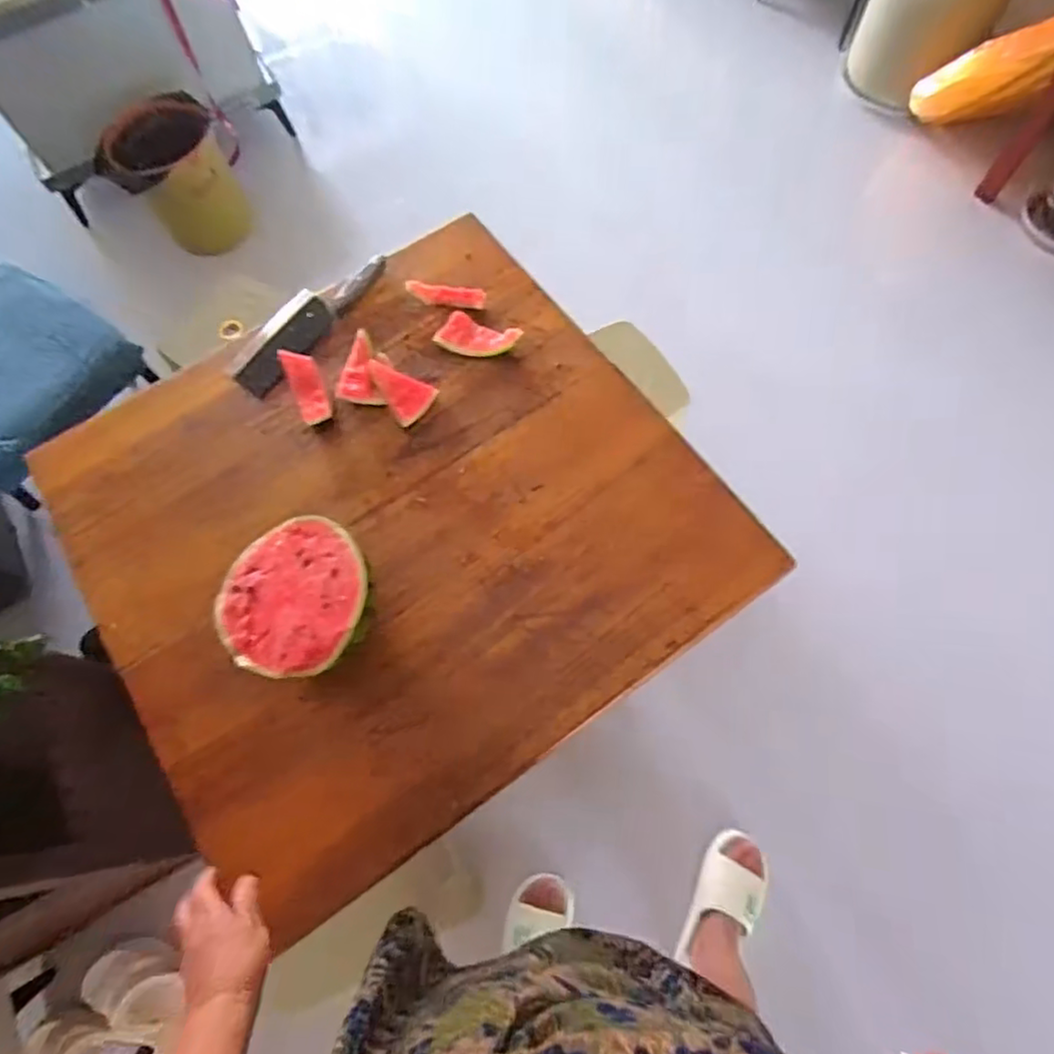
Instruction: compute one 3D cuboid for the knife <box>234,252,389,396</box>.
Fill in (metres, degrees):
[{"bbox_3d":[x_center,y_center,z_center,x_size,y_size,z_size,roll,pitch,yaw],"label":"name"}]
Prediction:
[{"bbox_3d":[-0.332,-0.319,0.963,0.082,0.026,0.286,34,74,15],"label":"knife"}]

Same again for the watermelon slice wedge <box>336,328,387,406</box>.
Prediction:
[{"bbox_3d":[-0.242,-0.235,0.928,0.065,0.025,0.112,-3,82,2],"label":"watermelon slice wedge"}]

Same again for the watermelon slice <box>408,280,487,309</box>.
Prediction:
[{"bbox_3d":[-0.124,-0.354,0.964,0.121,0.032,0.026,9,69,7],"label":"watermelon slice"}]

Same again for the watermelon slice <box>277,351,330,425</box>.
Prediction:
[{"bbox_3d":[-0.316,-0.204,0.917,0.045,0.017,0.120,-25,82,-7],"label":"watermelon slice"}]

